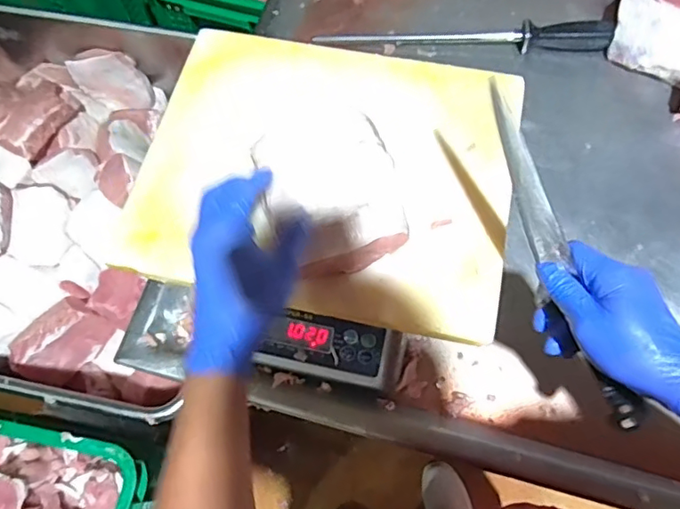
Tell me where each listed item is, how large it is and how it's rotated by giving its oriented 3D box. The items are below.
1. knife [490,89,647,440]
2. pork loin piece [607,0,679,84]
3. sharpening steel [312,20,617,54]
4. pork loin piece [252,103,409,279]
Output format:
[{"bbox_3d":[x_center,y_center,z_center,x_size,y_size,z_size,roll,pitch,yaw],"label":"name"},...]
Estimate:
[{"bbox_3d":[0.174,0.009,0.447,0.033,0.027,0.298,-25,96,-9],"label":"knife"},{"bbox_3d":[0.433,-0.297,0.753,0.133,0.054,0.091,32,72,12],"label":"pork loin piece"},{"bbox_3d":[0.174,-0.310,0.784,0.405,0.036,0.041,3,69,2],"label":"sharpening steel"},{"bbox_3d":[-0.011,-0.070,0.524,0.119,0.057,0.172,-21,70,-7],"label":"pork loin piece"}]

